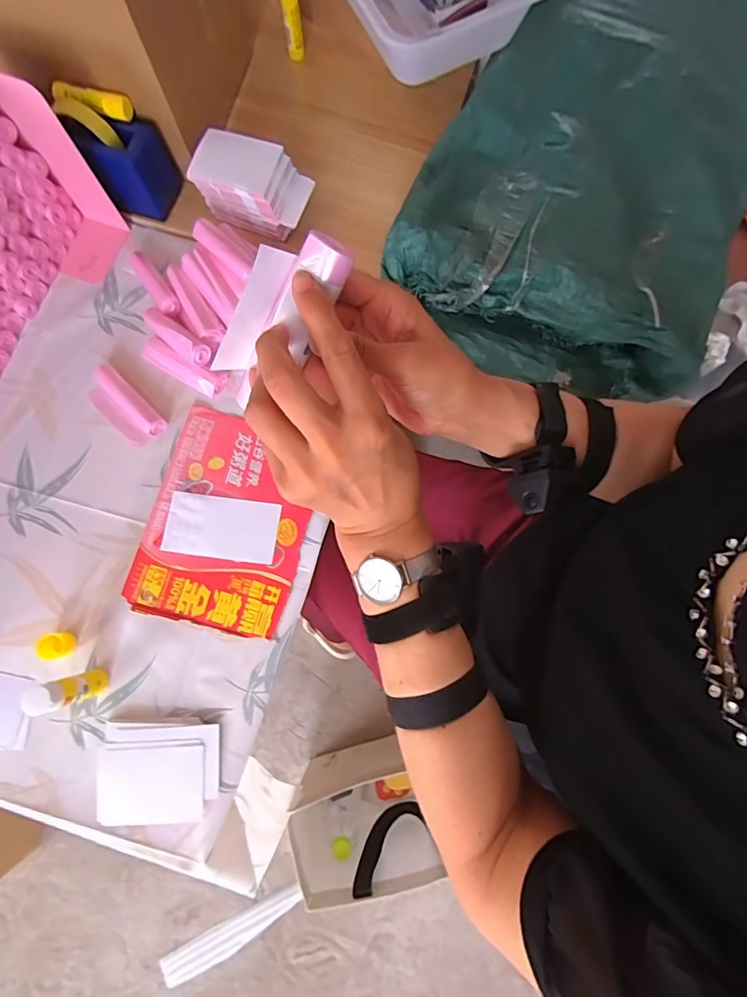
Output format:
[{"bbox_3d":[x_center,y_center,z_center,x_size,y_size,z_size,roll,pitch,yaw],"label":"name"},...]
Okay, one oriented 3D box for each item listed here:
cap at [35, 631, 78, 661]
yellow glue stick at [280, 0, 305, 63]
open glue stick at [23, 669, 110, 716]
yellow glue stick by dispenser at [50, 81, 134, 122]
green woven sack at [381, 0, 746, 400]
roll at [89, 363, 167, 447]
[{"bbox_3d":[-0.387,0.179,0.562,0.032,0.030,0.031,0,78,0],"label":"cap"},{"bbox_3d":[-0.126,-0.741,0.718,0.026,0.105,0.034,-12,75,-2],"label":"yellow glue stick"},{"bbox_3d":[-0.333,0.212,0.509,0.025,0.115,0.033,-11,78,-3],"label":"open glue stick"},{"bbox_3d":[-0.369,-0.519,0.603,0.097,0.025,0.029,12,78,2],"label":"yellow glue stick by dispenser"},{"bbox_3d":[0.358,-0.522,0.725,0.456,0.145,0.770,25,79,5],"label":"green woven sack"},{"bbox_3d":[-0.336,-0.123,0.618,0.115,0.030,0.054,42,81,8],"label":"roll"}]

